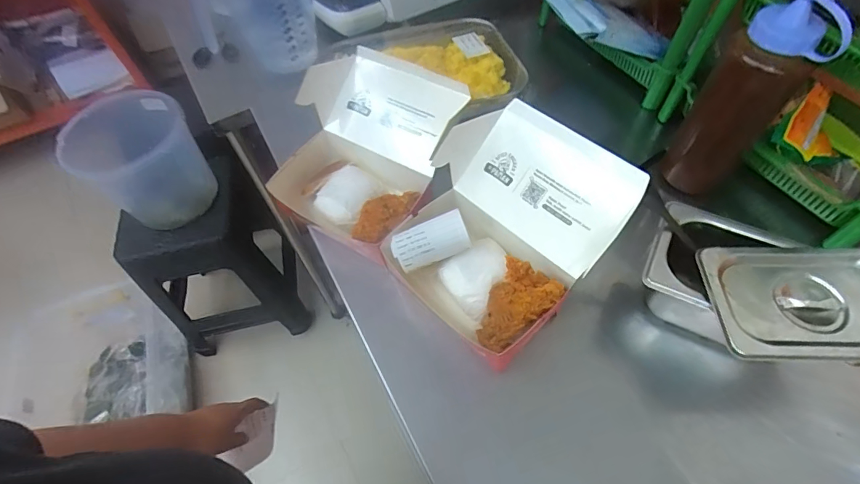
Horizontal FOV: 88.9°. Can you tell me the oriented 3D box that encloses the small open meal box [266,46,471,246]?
[{"bbox_3d":[-0.093,-0.121,0.559,0.216,0.113,0.208,25,61,19],"label":"small open meal box"}]

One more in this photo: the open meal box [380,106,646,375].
[{"bbox_3d":[0.071,-0.008,0.478,0.233,0.129,0.200,-40,63,-21],"label":"open meal box"}]

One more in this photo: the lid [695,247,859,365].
[{"bbox_3d":[0.333,0.053,0.386,0.162,0.022,0.110,-1,56,3],"label":"lid"}]

